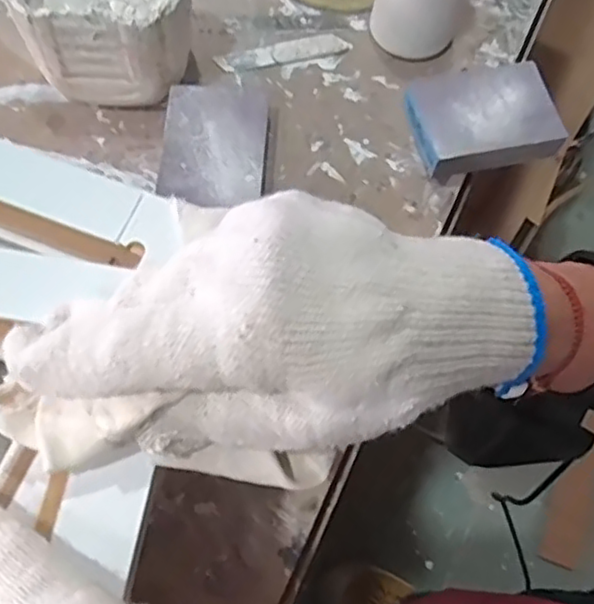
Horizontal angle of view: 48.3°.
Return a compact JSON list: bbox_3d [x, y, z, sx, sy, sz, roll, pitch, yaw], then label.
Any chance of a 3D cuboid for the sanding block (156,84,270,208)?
[{"bbox_3d":[-0.057,-0.105,0.463,0.069,0.027,0.099,3,67,-1],"label":"sanding block"}]

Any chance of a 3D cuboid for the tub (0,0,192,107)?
[{"bbox_3d":[-0.130,-0.194,0.463,0.112,0.087,0.085,8,67,1],"label":"tub"}]

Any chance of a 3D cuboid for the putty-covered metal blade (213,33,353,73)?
[{"bbox_3d":[-0.010,-0.192,0.513,0.102,0.005,0.022,-14,69,-8],"label":"putty-covered metal blade"}]

